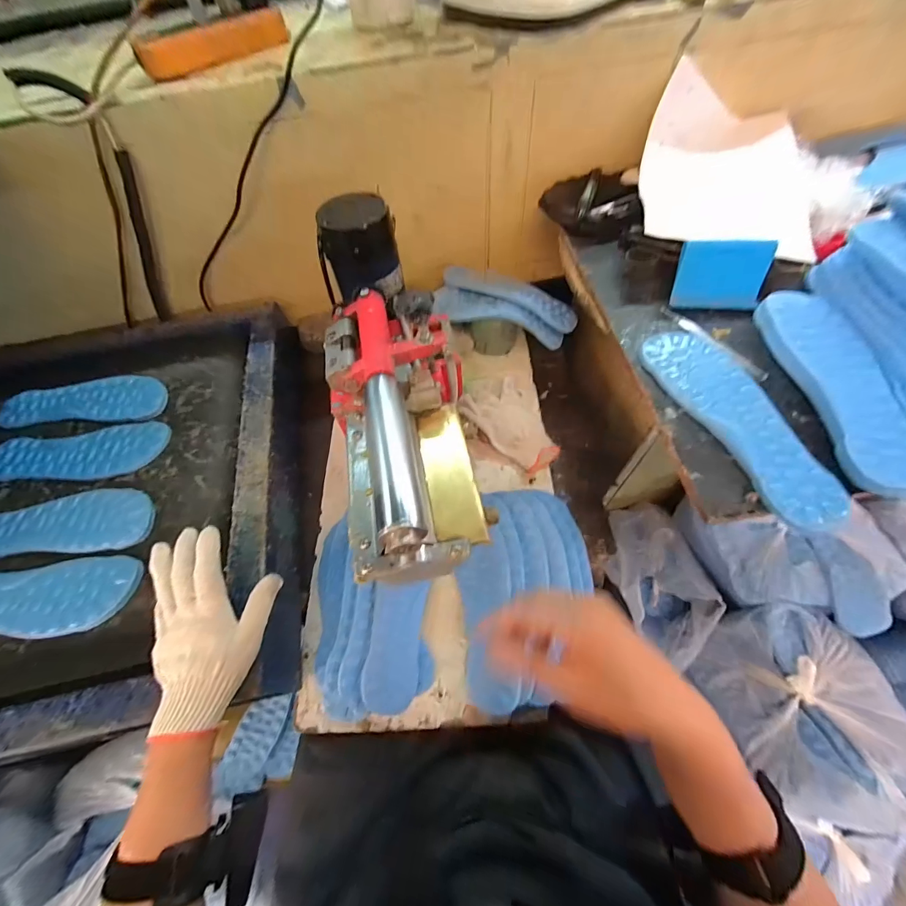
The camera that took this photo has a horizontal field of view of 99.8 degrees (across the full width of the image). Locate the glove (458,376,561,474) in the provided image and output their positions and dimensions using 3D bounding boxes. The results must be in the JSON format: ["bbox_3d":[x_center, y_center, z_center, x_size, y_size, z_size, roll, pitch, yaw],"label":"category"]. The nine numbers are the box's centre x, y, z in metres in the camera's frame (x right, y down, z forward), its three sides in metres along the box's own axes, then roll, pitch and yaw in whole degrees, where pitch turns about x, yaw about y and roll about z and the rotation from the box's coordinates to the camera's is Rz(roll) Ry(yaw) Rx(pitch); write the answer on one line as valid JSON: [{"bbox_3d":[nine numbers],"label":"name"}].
[{"bbox_3d":[0.094,-0.048,0.616,0.120,0.049,0.172,-31,63,-13],"label":"glove"}]

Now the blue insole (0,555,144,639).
[{"bbox_3d":[-0.478,0.163,0.422,0.249,0.010,0.079,-7,60,0],"label":"blue insole"}]

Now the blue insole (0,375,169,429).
[{"bbox_3d":[-0.557,-0.080,0.581,0.227,0.016,0.077,-4,60,2],"label":"blue insole"}]

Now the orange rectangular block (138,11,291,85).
[{"bbox_3d":[-0.314,-0.547,0.509,0.196,0.032,0.017,-34,63,-14],"label":"orange rectangular block"}]

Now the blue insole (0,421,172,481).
[{"bbox_3d":[-0.521,0.001,0.521,0.235,0.013,0.080,-9,60,0],"label":"blue insole"}]

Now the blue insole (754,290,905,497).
[{"bbox_3d":[0.406,-0.076,0.396,0.076,0.022,0.247,-4,60,2],"label":"blue insole"}]

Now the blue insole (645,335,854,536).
[{"bbox_3d":[0.301,-0.041,0.403,0.078,0.013,0.252,-21,61,-8],"label":"blue insole"}]

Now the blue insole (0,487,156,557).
[{"bbox_3d":[-0.494,0.088,0.472,0.241,0.009,0.083,-7,60,1],"label":"blue insole"}]

